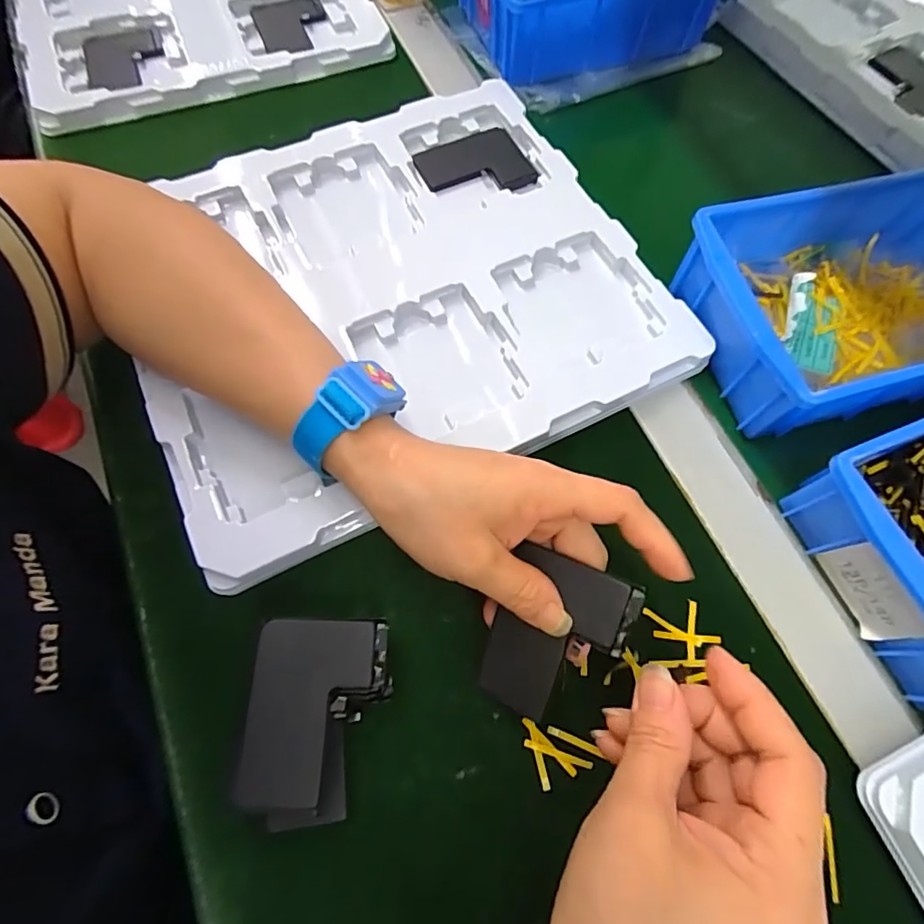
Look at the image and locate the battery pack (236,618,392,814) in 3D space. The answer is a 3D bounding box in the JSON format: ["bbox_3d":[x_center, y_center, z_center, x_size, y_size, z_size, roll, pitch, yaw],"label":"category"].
[{"bbox_3d":[-0.066,0.112,0.233,0.061,0.004,0.076,2,67,-2],"label":"battery pack"}]

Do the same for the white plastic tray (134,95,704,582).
[{"bbox_3d":[-0.045,-0.116,0.327,0.314,0.019,0.279,-25,72,-10],"label":"white plastic tray"}]

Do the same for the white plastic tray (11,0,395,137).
[{"bbox_3d":[-0.249,-0.439,0.457,0.276,0.023,0.342,-21,71,-8],"label":"white plastic tray"}]

